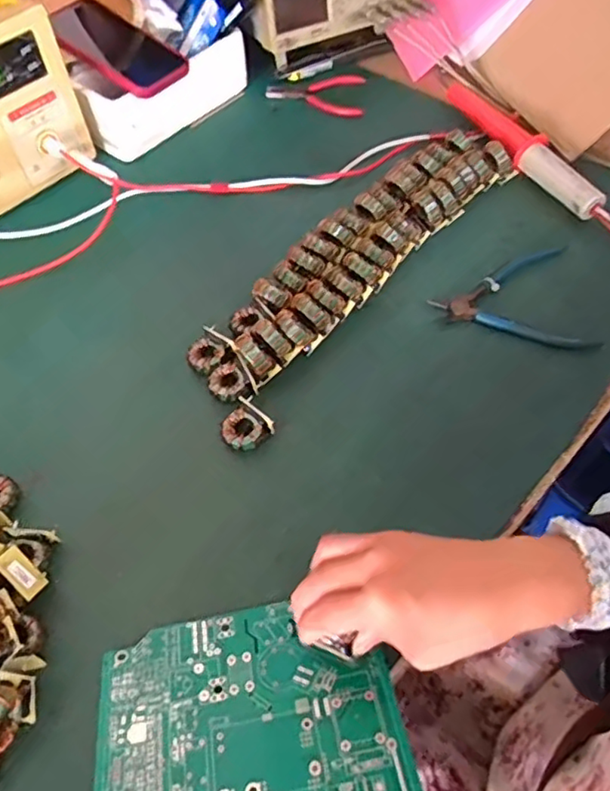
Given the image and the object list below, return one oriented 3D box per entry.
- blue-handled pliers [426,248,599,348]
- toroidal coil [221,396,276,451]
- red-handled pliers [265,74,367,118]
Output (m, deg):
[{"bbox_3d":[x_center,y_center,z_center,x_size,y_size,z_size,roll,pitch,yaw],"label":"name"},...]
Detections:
[{"bbox_3d":[0.200,-0.099,0.573,0.144,0.019,0.117,15,58,7],"label":"blue-handled pliers"},{"bbox_3d":[-0.047,0.027,0.483,0.035,0.019,0.035,1,57,-2],"label":"toroidal coil"},{"bbox_3d":[0.013,-0.377,0.762,0.123,0.021,0.070,4,57,0],"label":"red-handled pliers"}]

